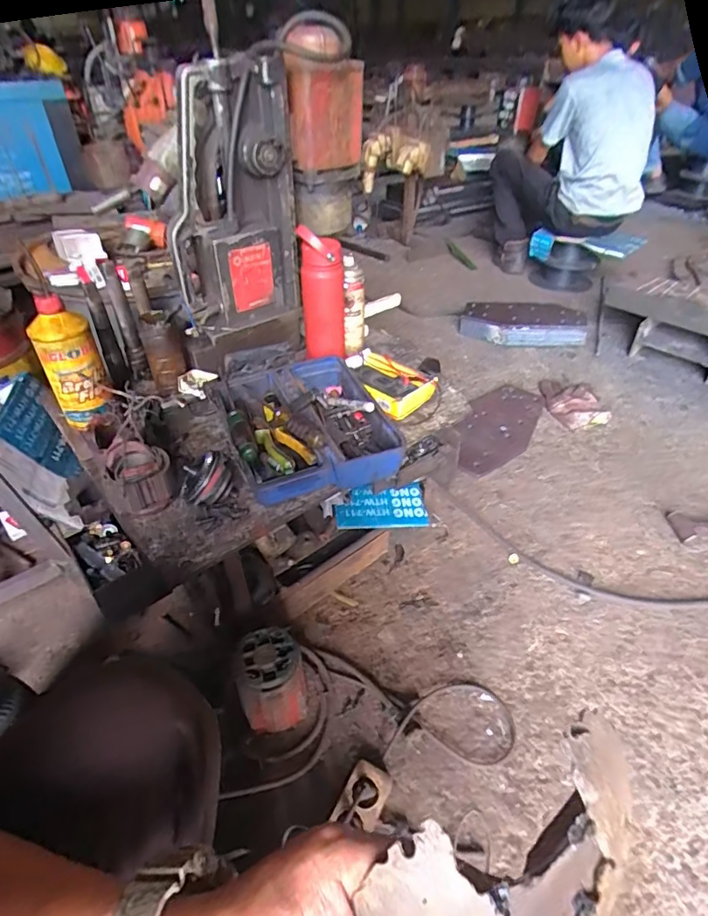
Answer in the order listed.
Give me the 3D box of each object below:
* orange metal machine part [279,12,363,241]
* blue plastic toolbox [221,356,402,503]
[{"bbox_3d":[-0.057,-0.591,0.918,0.142,0.306,0.118,0,40,-1],"label":"orange metal machine part"},{"bbox_3d":[-0.077,-0.064,0.800,0.243,0.078,0.280,-13,42,-16],"label":"blue plastic toolbox"}]

